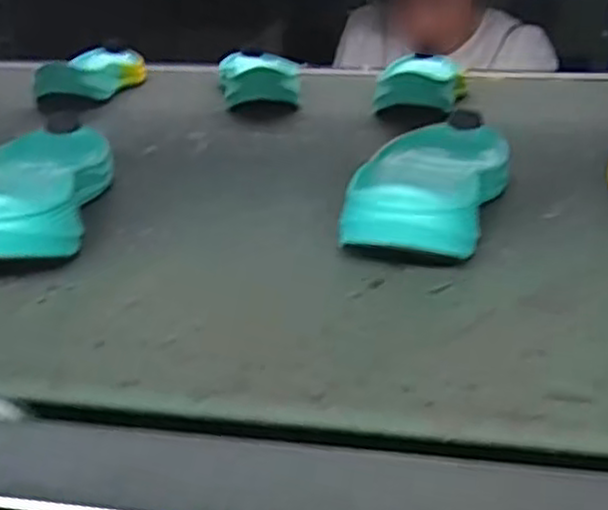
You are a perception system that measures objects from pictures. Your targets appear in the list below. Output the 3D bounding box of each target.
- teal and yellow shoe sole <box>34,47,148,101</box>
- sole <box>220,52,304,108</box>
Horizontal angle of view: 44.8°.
[{"bbox_3d":[-0.235,-0.210,0.837,0.085,0.041,0.211,-1,23,0],"label":"teal and yellow shoe sole"},{"bbox_3d":[-0.049,-0.205,0.819,0.085,0.037,0.212,-3,24,-6],"label":"sole"}]

